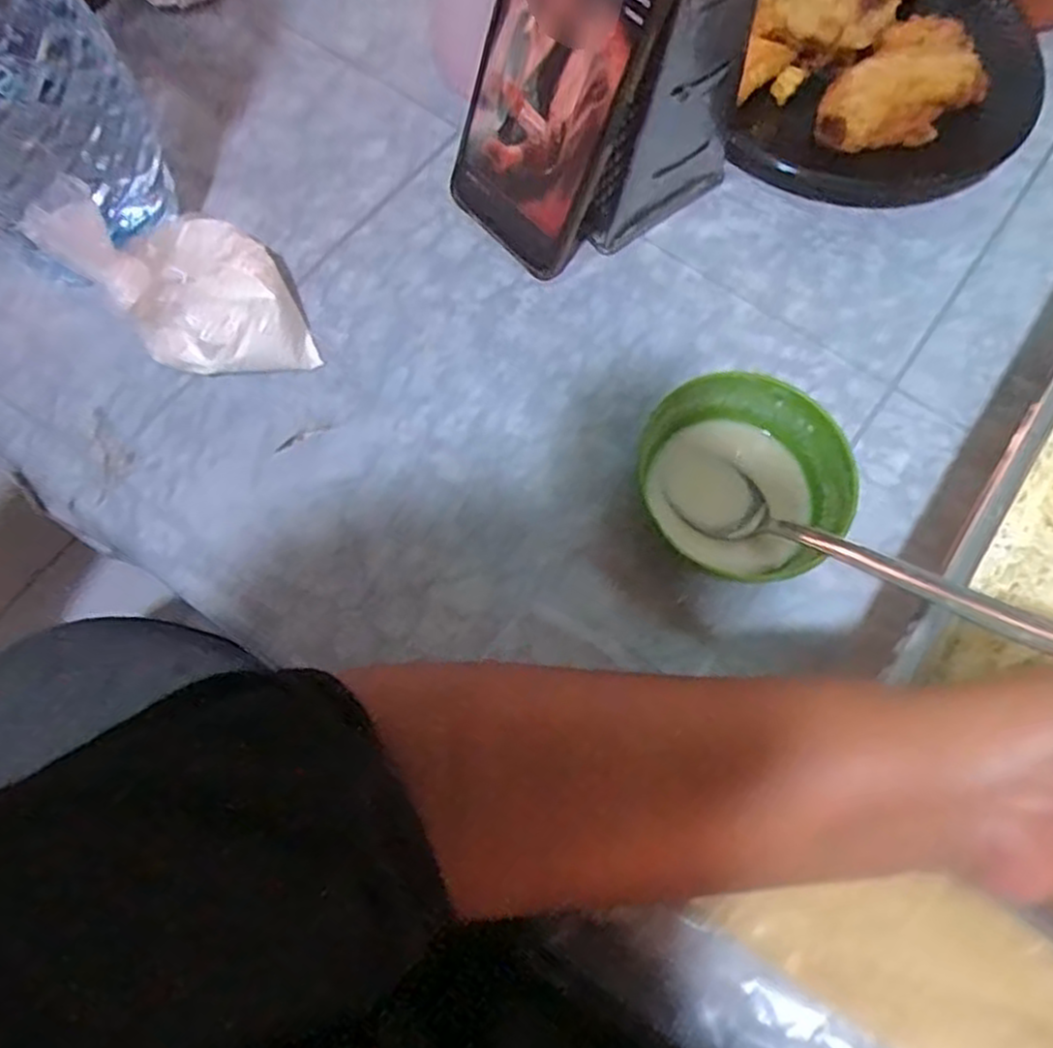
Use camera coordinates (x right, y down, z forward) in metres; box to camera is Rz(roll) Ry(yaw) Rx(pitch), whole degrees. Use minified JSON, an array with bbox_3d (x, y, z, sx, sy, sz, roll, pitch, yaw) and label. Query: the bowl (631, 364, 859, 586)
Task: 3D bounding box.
[{"bbox_3d":[0.096,-0.018,0.351,0.083,0.040,0.089,1,70,-2],"label":"bowl"}]

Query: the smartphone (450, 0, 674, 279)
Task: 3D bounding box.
[{"bbox_3d":[0.013,-0.198,0.350,0.016,0.166,0.078,-35,77,-34],"label":"smartphone"}]

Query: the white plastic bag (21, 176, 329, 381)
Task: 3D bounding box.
[{"bbox_3d":[-0.148,-0.110,0.351,0.092,0.080,0.077,37,73,10],"label":"white plastic bag"}]

